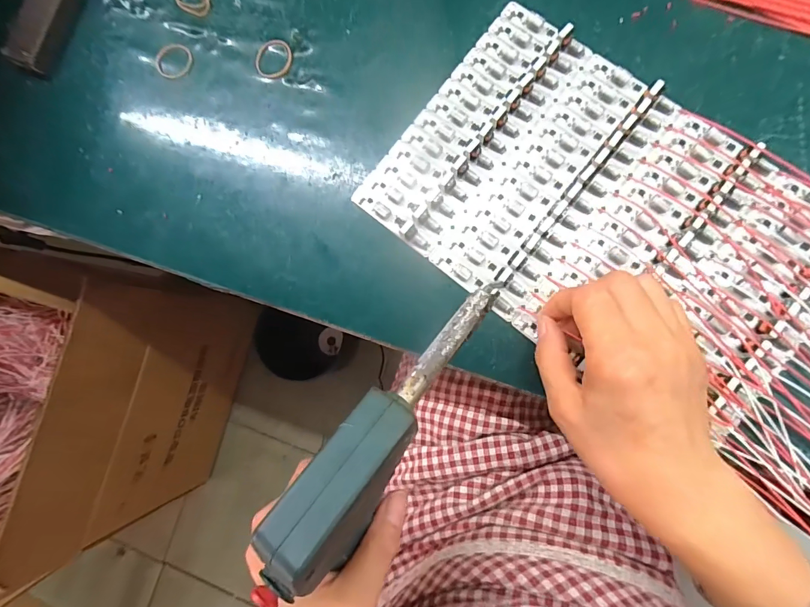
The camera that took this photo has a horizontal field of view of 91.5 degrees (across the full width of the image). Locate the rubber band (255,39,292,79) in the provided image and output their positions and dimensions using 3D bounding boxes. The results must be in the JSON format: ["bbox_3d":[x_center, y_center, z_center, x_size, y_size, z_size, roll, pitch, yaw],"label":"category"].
[{"bbox_3d":[-0.105,-0.196,0.315,0.029,0.006,0.032,38,90,9],"label":"rubber band"}]

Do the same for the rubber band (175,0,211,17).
[{"bbox_3d":[-0.176,-0.258,0.329,0.035,0.004,0.031,32,89,9],"label":"rubber band"}]

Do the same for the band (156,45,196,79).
[{"bbox_3d":[-0.193,-0.203,0.328,0.031,0.004,0.033,-1,84,7],"label":"band"}]

